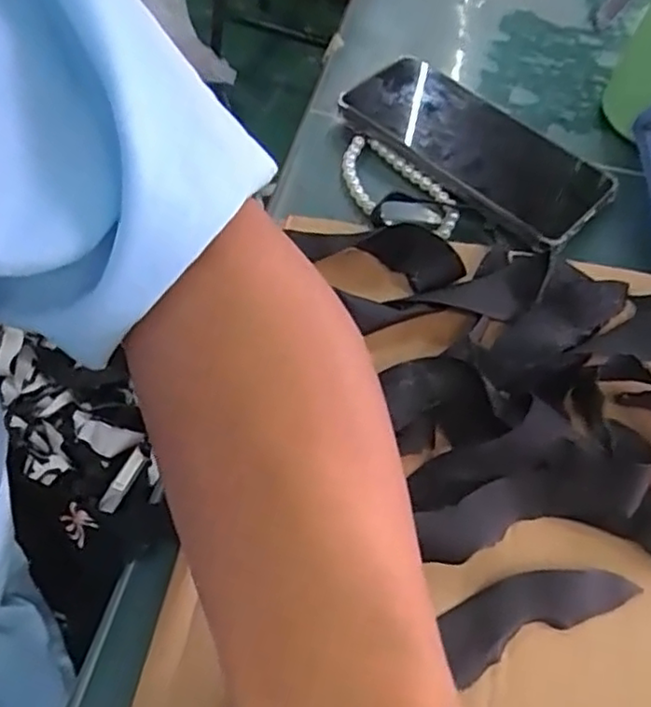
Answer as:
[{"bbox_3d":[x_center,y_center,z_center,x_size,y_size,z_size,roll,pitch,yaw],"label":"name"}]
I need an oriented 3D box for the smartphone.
[{"bbox_3d":[0.089,-0.126,0.396,0.159,0.012,0.080,39,64,19],"label":"smartphone"}]

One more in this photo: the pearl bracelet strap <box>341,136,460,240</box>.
[{"bbox_3d":[0.039,-0.097,0.385,0.042,0.007,0.082,-36,67,-22],"label":"pearl bracelet strap"}]

